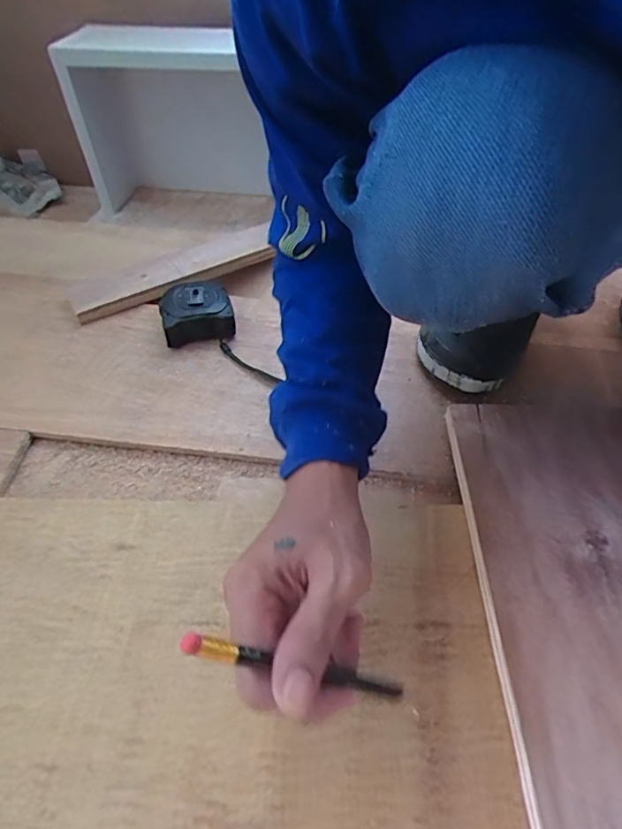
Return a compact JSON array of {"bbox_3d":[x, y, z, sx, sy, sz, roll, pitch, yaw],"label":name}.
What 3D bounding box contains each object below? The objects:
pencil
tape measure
[{"bbox_3d":[-0.002,0.128,0.258,0.142,0.005,0.009,30,45,-31],"label":"pencil"},{"bbox_3d":[-0.140,-0.125,0.635,0.084,0.042,0.078,-12,51,-12],"label":"tape measure"}]

